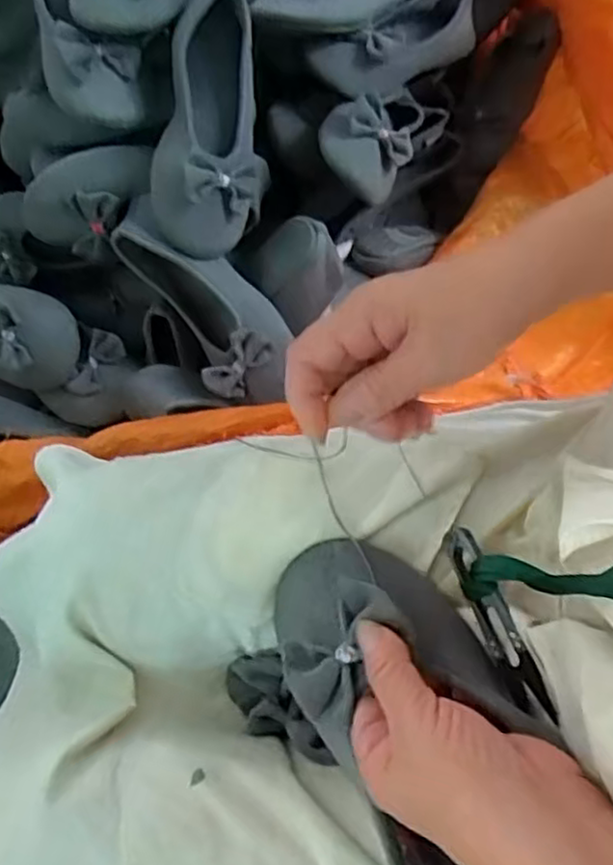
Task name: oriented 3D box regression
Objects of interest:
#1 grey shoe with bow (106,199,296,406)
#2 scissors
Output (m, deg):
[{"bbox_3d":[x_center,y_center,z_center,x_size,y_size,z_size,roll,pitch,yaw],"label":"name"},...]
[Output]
[{"bbox_3d":[-0.099,-0.125,0.670,0.097,0.065,0.234,-42,88,-12],"label":"grey shoe with bow"},{"bbox_3d":[0.097,0.097,0.356,0.014,0.019,0.099,-20,70,-5],"label":"scissors"}]

